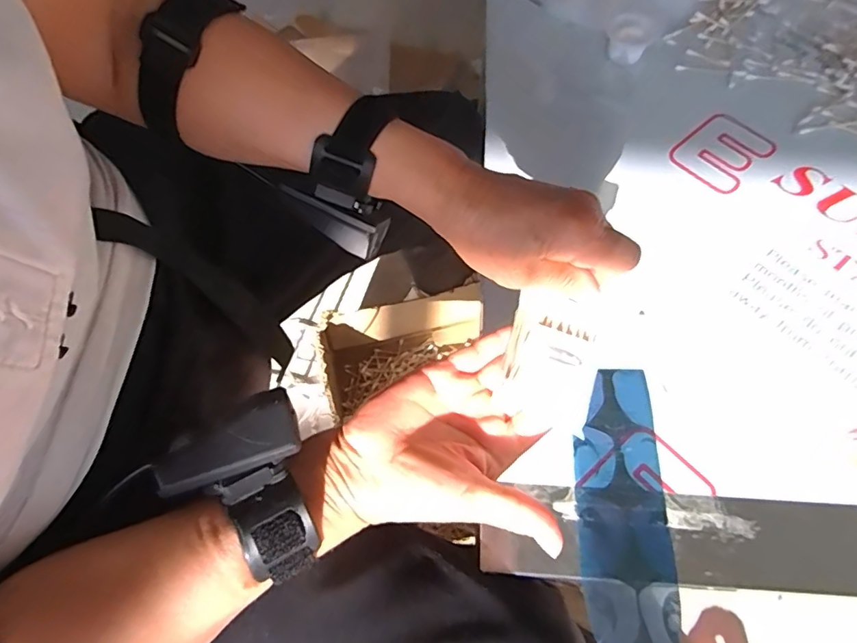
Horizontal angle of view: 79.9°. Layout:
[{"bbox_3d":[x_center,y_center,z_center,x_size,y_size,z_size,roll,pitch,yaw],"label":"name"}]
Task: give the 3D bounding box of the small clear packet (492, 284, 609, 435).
[{"bbox_3d":[0.074,0.025,0.306,0.054,0.012,0.075,14,92,-3],"label":"small clear packet"}]

